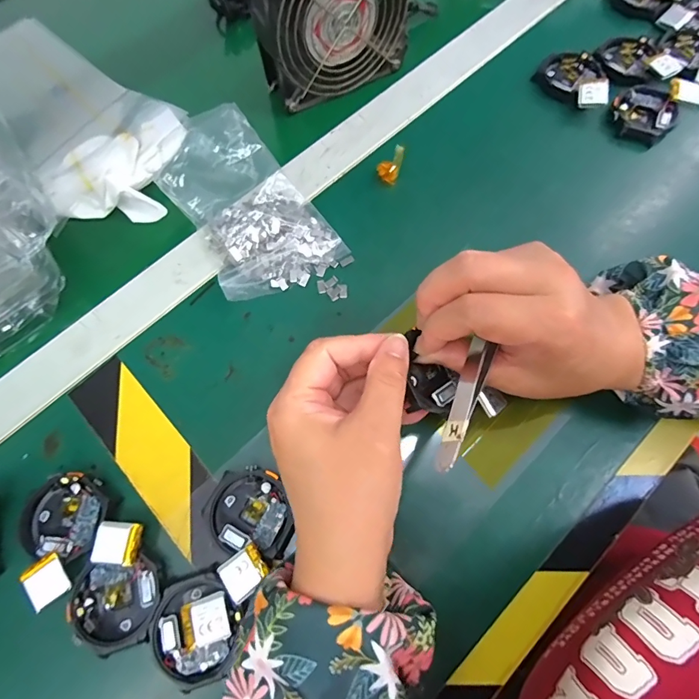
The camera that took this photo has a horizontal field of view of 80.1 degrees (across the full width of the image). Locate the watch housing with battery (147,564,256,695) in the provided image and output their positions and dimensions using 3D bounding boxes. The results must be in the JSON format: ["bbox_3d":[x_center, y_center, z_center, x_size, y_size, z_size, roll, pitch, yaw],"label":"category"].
[{"bbox_3d":[-0.080,0.148,0.223,0.050,0.010,0.052,-1,71,3],"label":"watch housing with battery"}]

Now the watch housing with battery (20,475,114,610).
[{"bbox_3d":[-0.166,0.105,0.244,0.052,0.013,0.064,-32,72,-8],"label":"watch housing with battery"}]

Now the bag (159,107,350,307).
[{"bbox_3d":[-0.076,-0.103,0.303,0.089,0.046,0.131,-38,73,-10],"label":"bag"}]

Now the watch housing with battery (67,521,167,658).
[{"bbox_3d":[-0.128,0.132,0.231,0.047,0.014,0.062,12,72,7],"label":"watch housing with battery"}]

